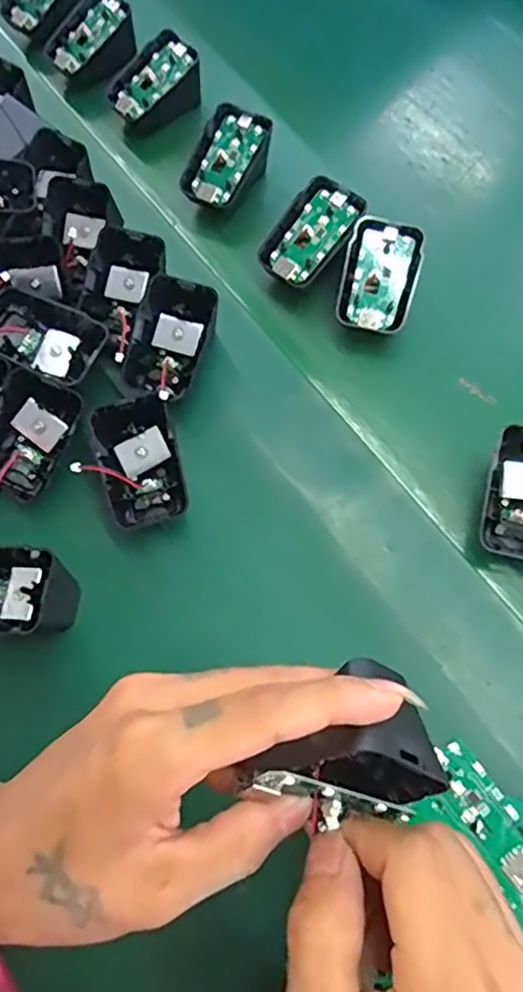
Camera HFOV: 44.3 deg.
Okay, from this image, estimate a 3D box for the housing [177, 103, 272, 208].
[{"bbox_3d":[-0.024,-0.227,0.444,0.044,0.039,0.068,34,73,15],"label":"housing"}]

